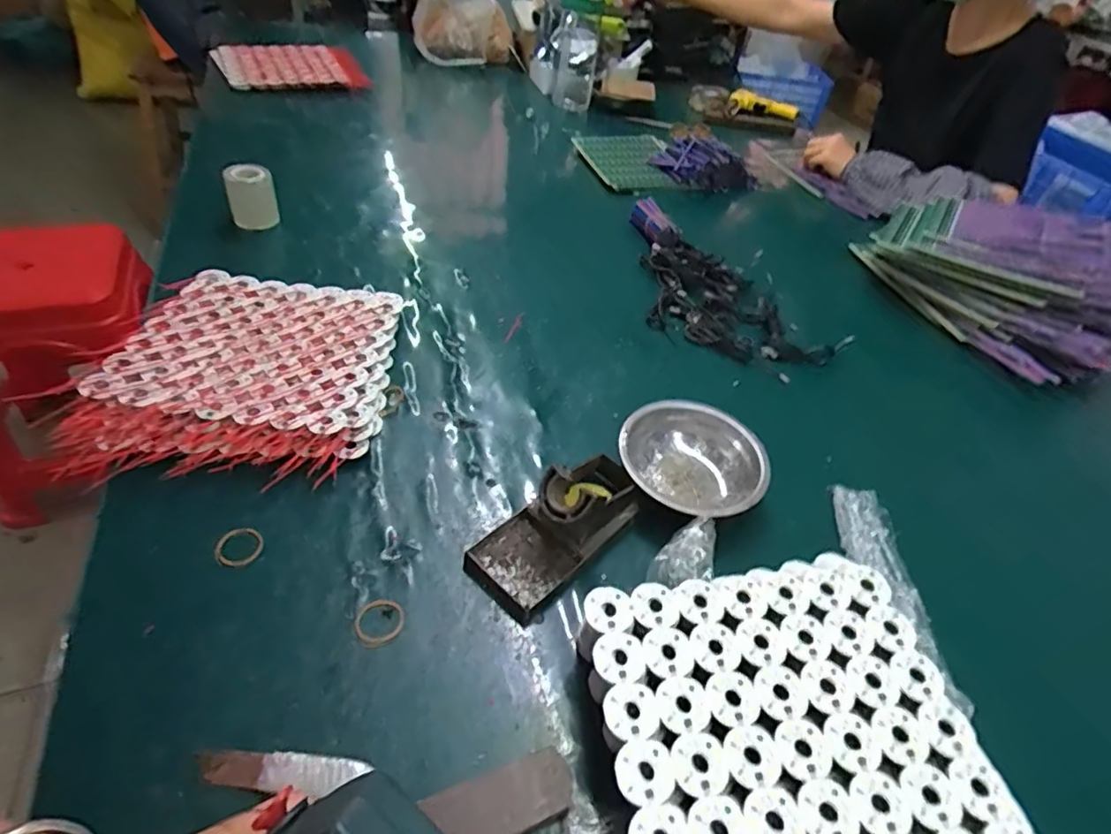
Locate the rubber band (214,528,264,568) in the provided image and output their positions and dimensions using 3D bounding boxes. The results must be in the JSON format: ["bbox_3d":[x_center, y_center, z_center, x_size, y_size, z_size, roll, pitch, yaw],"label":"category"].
[{"bbox_3d":[-0.237,0.098,0.451,0.032,0.004,0.030,6,56,-10],"label":"rubber band"}]

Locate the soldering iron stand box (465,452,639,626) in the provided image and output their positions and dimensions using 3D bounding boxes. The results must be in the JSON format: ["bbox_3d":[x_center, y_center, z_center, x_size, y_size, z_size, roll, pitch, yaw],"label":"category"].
[{"bbox_3d":[0.004,0.076,0.472,0.070,0.060,0.150,36,51,25],"label":"soldering iron stand box"}]

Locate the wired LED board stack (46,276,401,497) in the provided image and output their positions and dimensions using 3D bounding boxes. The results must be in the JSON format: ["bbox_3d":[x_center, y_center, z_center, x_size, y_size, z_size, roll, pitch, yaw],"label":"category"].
[{"bbox_3d":[-0.276,-0.042,0.560,0.223,0.056,0.252,3,45,-6],"label":"wired LED board stack"}]

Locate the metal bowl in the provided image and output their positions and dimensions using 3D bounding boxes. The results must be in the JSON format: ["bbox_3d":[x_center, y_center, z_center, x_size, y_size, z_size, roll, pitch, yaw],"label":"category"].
[{"bbox_3d":[0.119,0.043,0.535,0.125,0.044,0.119,4,44,-4],"label":"metal bowl"}]

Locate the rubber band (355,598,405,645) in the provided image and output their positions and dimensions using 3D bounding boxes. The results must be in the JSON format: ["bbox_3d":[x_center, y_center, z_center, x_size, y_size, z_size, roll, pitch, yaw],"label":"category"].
[{"bbox_3d":[-0.124,0.143,0.423,0.033,0.004,0.031,4,44,-4],"label":"rubber band"}]

